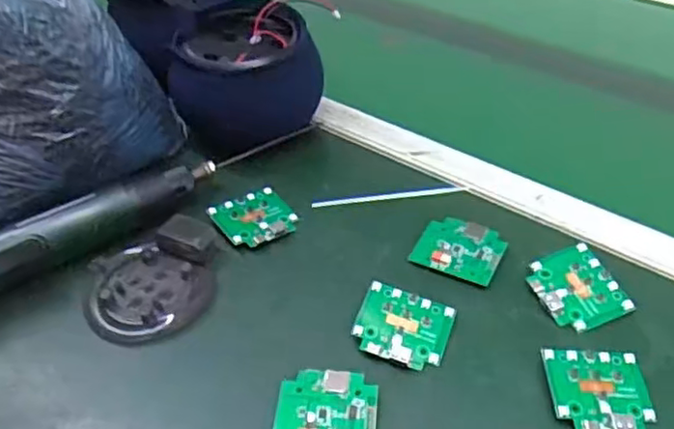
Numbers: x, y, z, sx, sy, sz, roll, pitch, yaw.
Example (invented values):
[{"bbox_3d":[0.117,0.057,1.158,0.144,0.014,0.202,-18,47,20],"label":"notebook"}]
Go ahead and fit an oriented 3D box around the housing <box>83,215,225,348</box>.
[{"bbox_3d":[-0.128,0.047,0.480,0.103,0.027,0.082,-29,48,-26],"label":"housing"}]

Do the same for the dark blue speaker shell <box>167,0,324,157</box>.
[{"bbox_3d":[-0.084,-0.115,0.606,0.126,0.103,0.099,-29,47,-26],"label":"dark blue speaker shell"}]

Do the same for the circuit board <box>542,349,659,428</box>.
[{"bbox_3d":[0.157,0.104,0.396,0.059,0.004,0.054,2,46,-6],"label":"circuit board"}]

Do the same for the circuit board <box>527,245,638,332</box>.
[{"bbox_3d":[0.164,0.050,0.455,0.055,0.005,0.061,-21,53,-11],"label":"circuit board"}]

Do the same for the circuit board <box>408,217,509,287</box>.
[{"bbox_3d":[0.091,0.025,0.492,0.061,0.012,0.055,19,46,23],"label":"circuit board"}]

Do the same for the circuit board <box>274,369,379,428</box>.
[{"bbox_3d":[-0.006,0.116,0.394,0.059,0.010,0.051,2,42,6],"label":"circuit board"}]

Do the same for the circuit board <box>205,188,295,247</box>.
[{"bbox_3d":[-0.064,0.003,0.526,0.060,0.004,0.052,-21,51,-35],"label":"circuit board"}]

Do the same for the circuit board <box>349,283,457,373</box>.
[{"bbox_3d":[0.043,0.074,0.438,0.060,0.004,0.053,19,51,10],"label":"circuit board"}]

